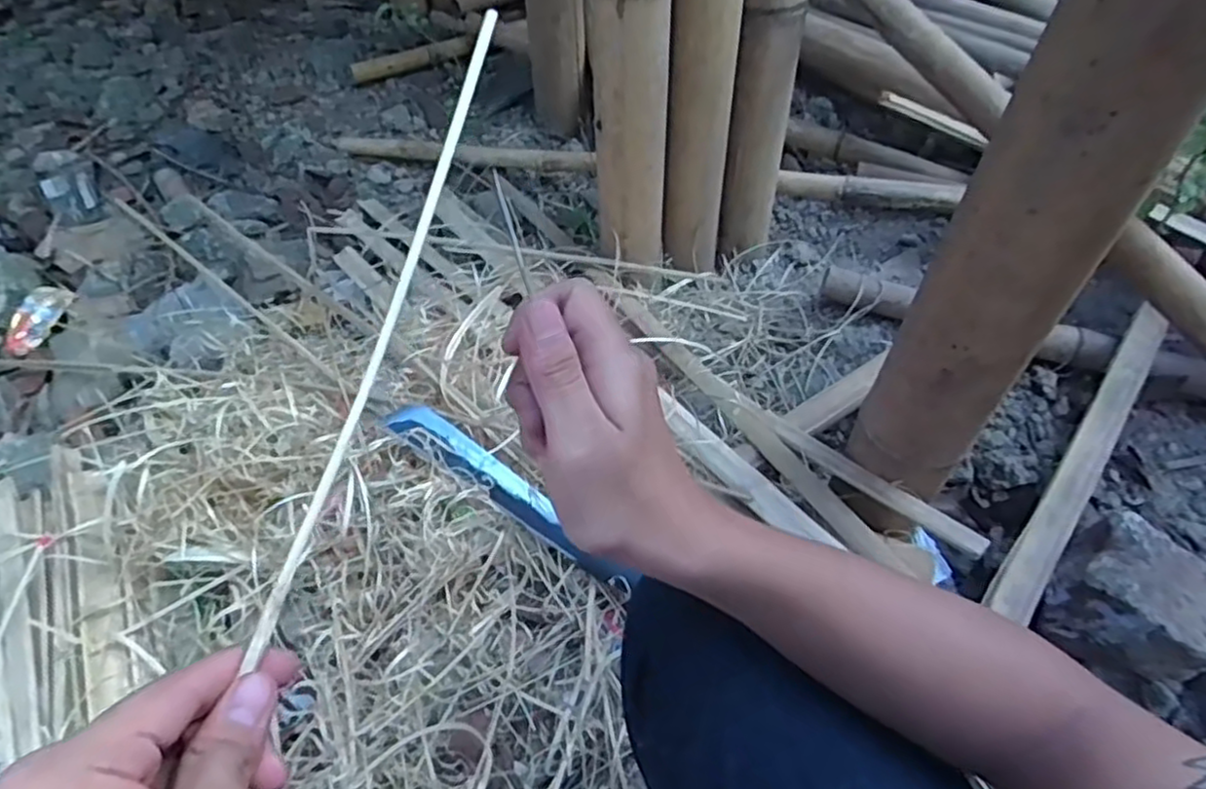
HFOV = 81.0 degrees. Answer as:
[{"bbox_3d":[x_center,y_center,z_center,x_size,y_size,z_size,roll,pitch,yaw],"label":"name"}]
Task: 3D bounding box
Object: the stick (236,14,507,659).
[{"bbox_3d":[-0.085,-0.038,0.282,0.006,0.010,0.281,14,75,8],"label":"stick"}]

